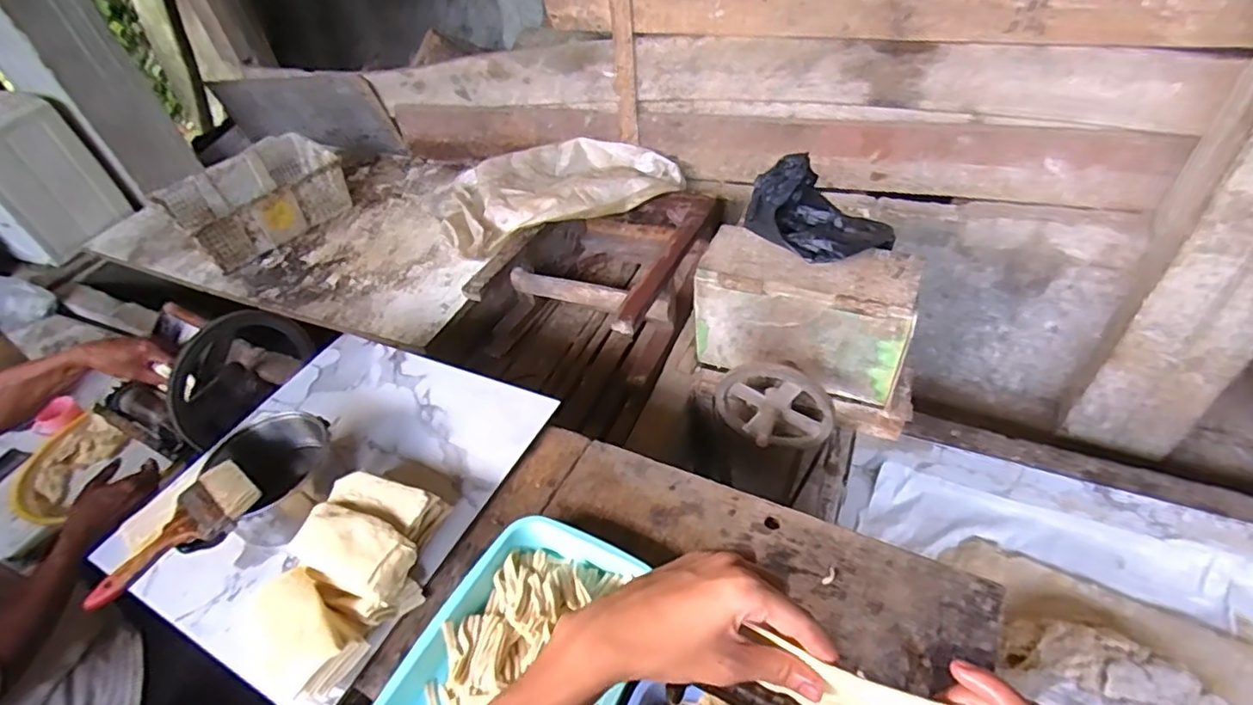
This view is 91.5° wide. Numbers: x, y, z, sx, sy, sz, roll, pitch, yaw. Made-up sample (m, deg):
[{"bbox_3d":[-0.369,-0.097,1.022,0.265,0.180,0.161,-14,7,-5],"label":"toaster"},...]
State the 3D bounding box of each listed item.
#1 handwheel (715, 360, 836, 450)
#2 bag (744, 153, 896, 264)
[{"bbox_3d":[0.235,0.111,1.025,0.195,0.191,0.096,8,43,33],"label":"handwheel"},{"bbox_3d":[0.318,-0.239,1.023,0.188,0.094,0.220,-26,48,-17],"label":"bag"}]

